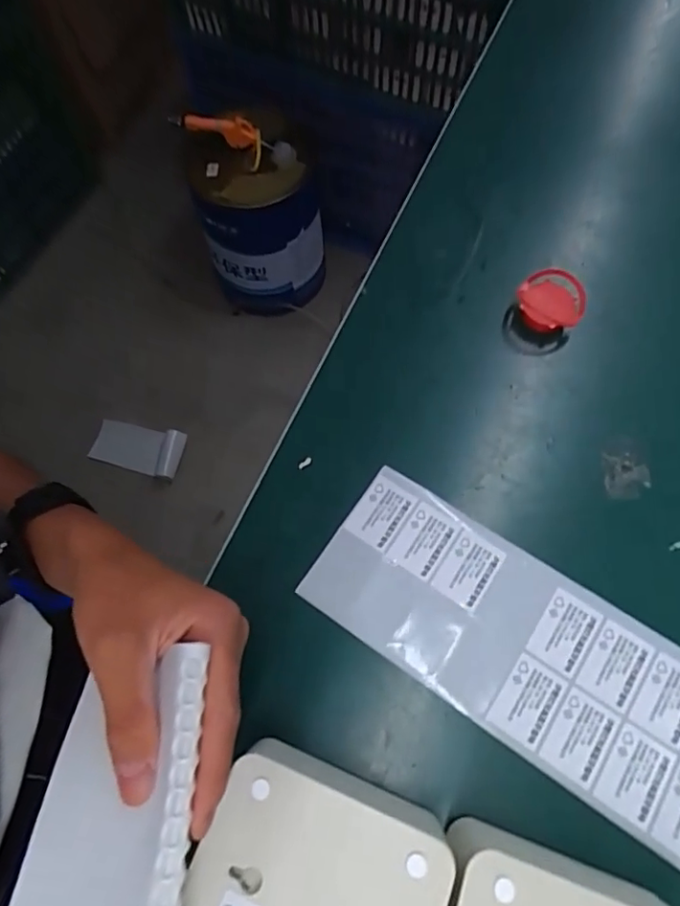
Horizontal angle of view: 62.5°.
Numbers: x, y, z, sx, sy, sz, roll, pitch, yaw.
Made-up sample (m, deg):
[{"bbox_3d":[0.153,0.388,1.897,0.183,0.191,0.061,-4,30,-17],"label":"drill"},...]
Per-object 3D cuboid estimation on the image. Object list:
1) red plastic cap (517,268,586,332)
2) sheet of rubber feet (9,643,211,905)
[{"bbox_3d":[0.142,-0.102,0.379,0.044,0.035,0.029,42,72,13],"label":"red plastic cap"},{"bbox_3d":[-0.101,0.151,0.244,0.097,0.018,0.121,-10,67,33],"label":"sheet of rubber feet"}]

